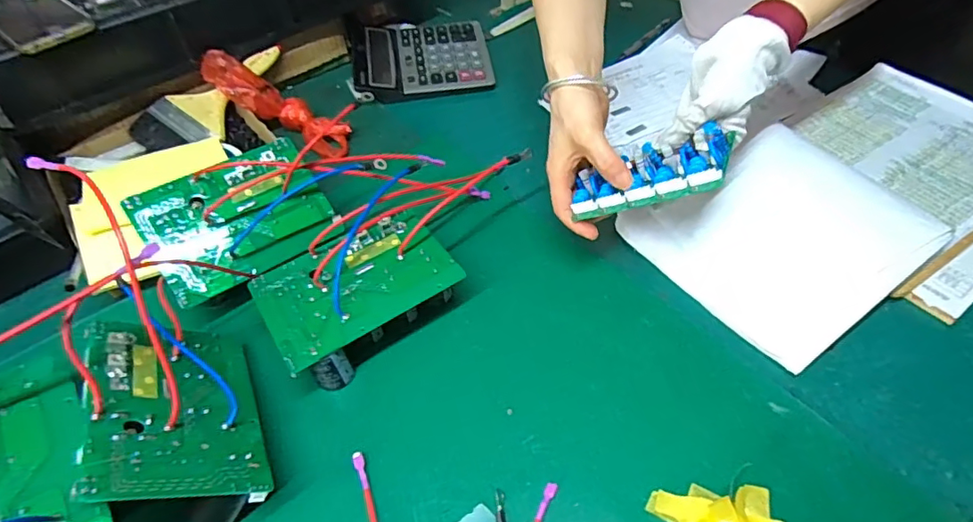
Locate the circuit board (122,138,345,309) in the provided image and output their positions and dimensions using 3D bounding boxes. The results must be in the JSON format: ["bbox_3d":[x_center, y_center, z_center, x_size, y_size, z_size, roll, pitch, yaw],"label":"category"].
[{"bbox_3d":[-0.229,-0.042,0.507,0.157,0.022,0.110,-31,92,-28],"label":"circuit board"}]

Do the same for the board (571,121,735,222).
[{"bbox_3d":[0.129,-0.067,0.441,0.121,0.025,0.045,-17,39,39],"label":"board"}]

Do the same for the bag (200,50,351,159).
[{"bbox_3d":[-0.257,-0.189,0.670,0.194,0.044,0.058,31,54,-7],"label":"bag"}]

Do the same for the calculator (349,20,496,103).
[{"bbox_3d":[-0.091,-0.285,0.768,0.189,0.041,0.153,-12,50,-4],"label":"calculator"}]

